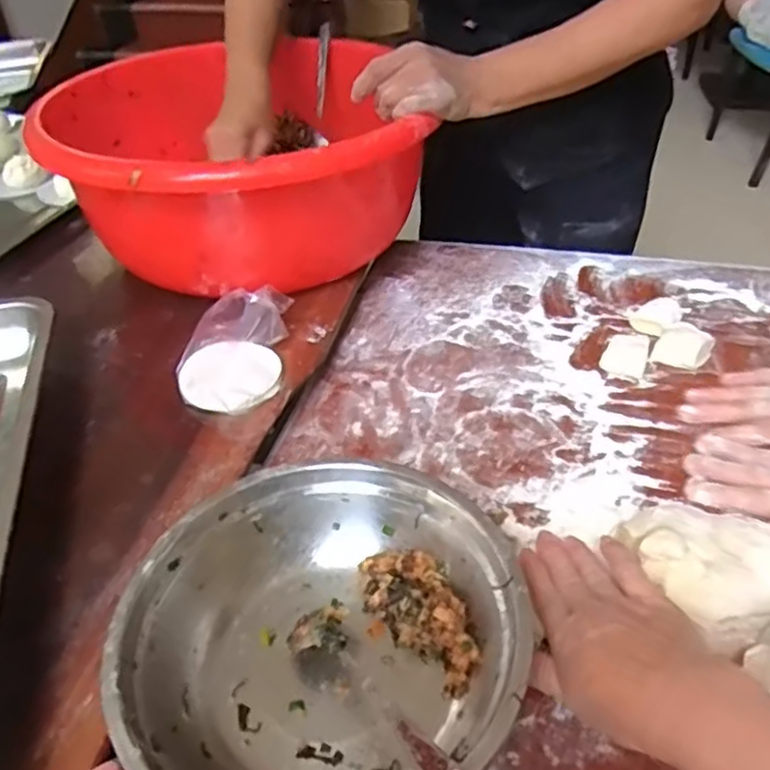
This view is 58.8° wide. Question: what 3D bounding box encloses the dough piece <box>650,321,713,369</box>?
[{"bbox_3d":[0.282,-0.036,0.644,0.044,0.020,0.054,24,47,28],"label":"dough piece"}]

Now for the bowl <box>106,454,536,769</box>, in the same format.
[{"bbox_3d":[-0.040,0.160,0.419,0.222,0.073,0.228,-1,40,1],"label":"bowl"}]

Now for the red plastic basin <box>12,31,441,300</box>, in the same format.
[{"bbox_3d":[-0.144,-0.234,0.749,0.343,0.172,0.368,-1,40,1],"label":"red plastic basin"}]

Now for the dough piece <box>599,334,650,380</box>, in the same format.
[{"bbox_3d":[0.228,-0.028,0.644,0.038,0.019,0.049,18,44,23],"label":"dough piece"}]

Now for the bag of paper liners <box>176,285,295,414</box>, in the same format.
[{"bbox_3d":[-0.136,-0.039,0.607,0.089,0.053,0.141,3,40,7],"label":"bag of paper liners"}]

